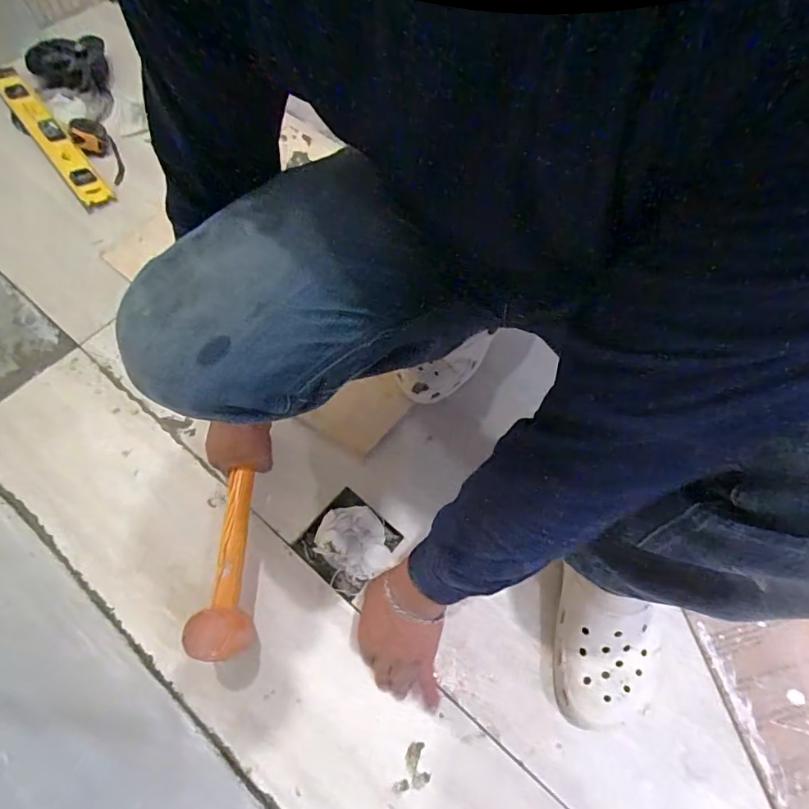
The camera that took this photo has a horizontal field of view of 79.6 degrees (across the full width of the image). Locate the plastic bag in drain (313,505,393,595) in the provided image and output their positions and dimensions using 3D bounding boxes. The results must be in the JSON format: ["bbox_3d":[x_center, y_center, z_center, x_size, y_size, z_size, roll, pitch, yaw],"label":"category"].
[{"bbox_3d":[-0.065,0.175,0.608,0.087,0.045,0.099,-27,68,-14],"label":"plastic bag in drain"}]

